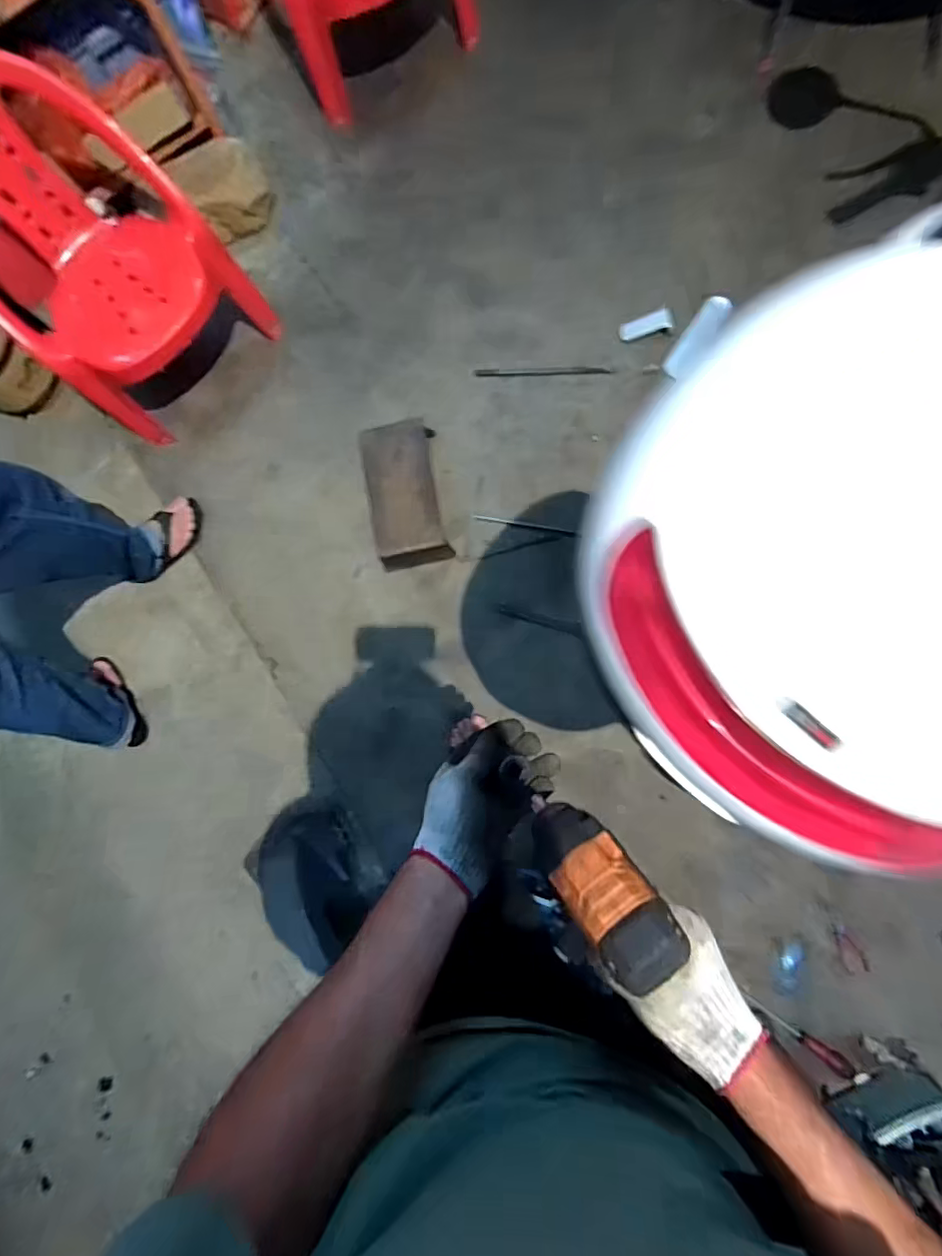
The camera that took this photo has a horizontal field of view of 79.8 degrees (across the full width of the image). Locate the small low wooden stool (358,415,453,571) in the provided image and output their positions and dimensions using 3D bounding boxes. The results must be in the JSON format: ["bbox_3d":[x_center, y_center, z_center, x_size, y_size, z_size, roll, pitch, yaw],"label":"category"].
[{"bbox_3d":[-0.156,-0.309,1.328,0.158,0.078,0.324,-9,96,4],"label":"small low wooden stool"}]

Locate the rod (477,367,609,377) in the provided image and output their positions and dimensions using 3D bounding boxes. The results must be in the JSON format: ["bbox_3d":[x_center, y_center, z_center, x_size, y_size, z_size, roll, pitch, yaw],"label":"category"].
[{"bbox_3d":[0.174,-0.631,1.387,0.327,0.005,0.020,1,84,5],"label":"rod"}]

